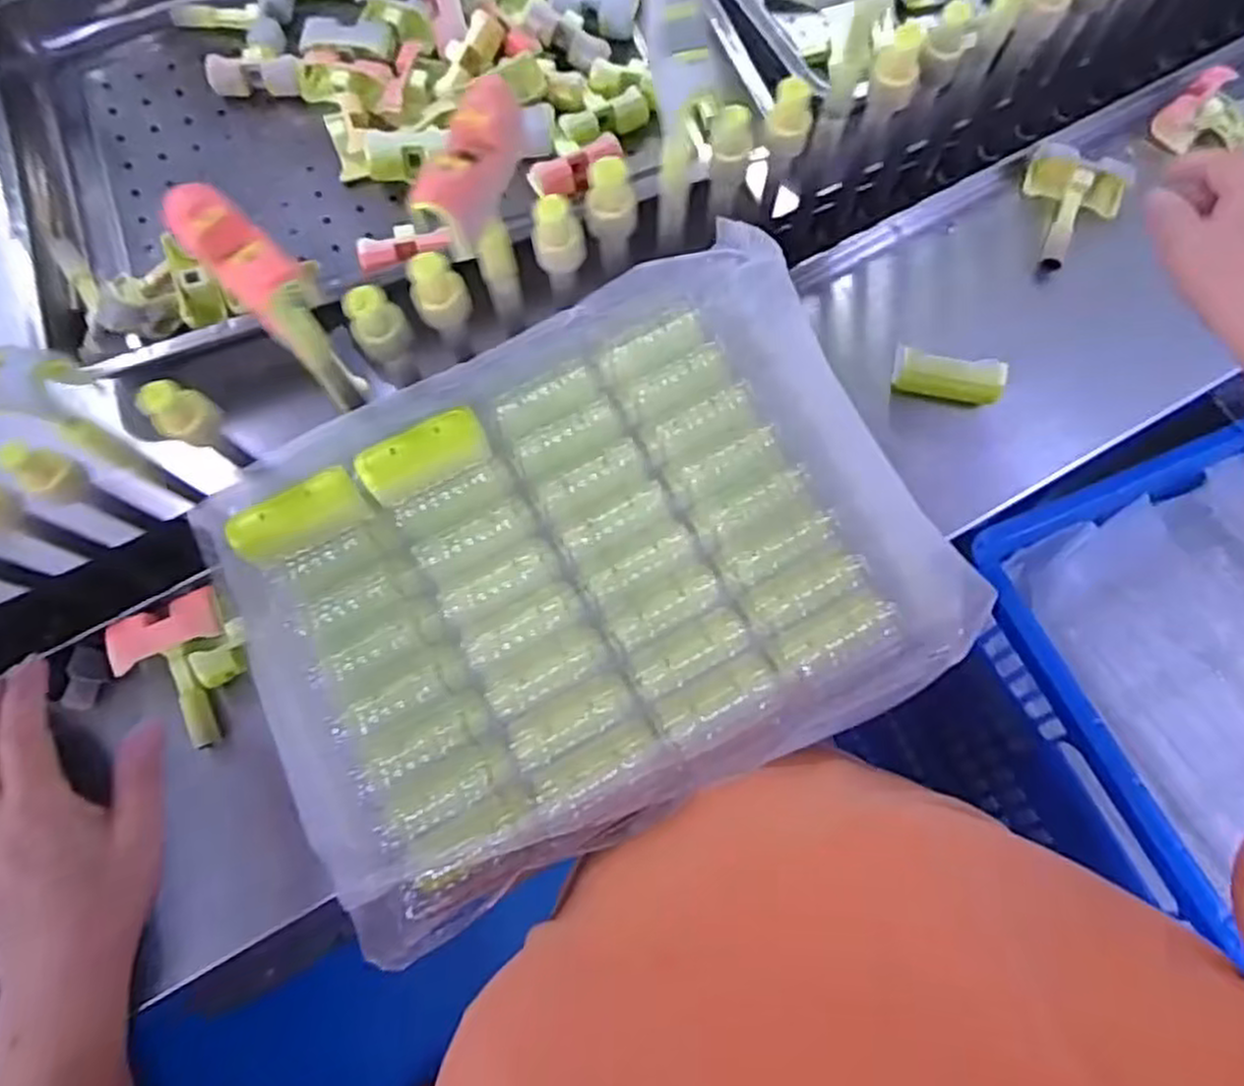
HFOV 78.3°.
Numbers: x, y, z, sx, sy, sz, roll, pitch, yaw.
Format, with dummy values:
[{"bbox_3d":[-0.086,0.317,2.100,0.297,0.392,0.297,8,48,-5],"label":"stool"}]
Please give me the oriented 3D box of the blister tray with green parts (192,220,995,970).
[{"bbox_3d":[-0.025,0.014,0.457,0.385,0.050,0.298,-27,76,-6],"label":"blister tray with green parts"}]

